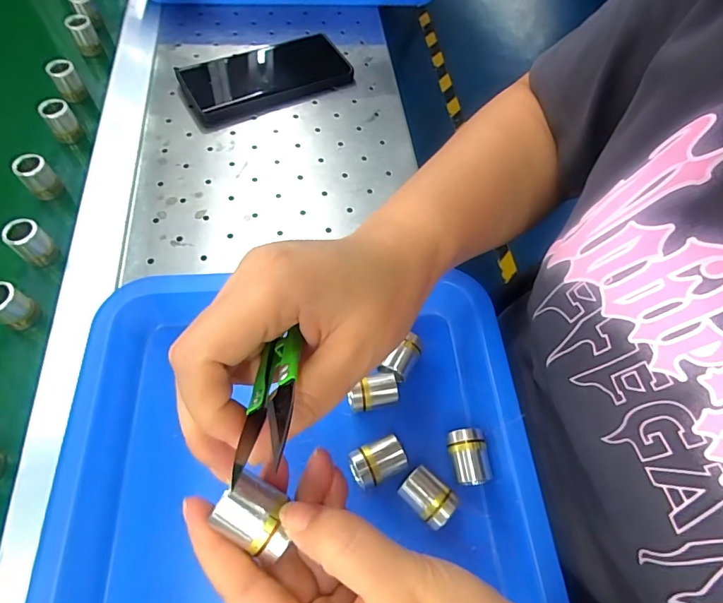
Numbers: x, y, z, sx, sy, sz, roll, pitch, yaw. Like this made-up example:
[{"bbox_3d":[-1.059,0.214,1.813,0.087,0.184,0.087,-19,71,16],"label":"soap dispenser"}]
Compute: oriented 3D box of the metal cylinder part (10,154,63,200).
[{"bbox_3d":[-0.268,-0.103,0.362,0.018,0.032,0.023,38,66,16],"label":"metal cylinder part"}]

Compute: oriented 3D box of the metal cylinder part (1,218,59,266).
[{"bbox_3d":[-0.250,-0.044,0.331,0.019,0.033,0.023,34,65,14],"label":"metal cylinder part"}]

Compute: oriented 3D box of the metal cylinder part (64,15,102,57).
[{"bbox_3d":[-0.293,-0.281,0.461,0.022,0.033,0.020,-29,67,-18],"label":"metal cylinder part"}]

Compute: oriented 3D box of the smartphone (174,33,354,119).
[{"bbox_3d":[-0.096,-0.234,0.447,0.163,0.013,0.083,-23,65,-15],"label":"smartphone"}]

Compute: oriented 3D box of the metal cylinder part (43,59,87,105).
[{"bbox_3d":[-0.284,-0.212,0.422,0.023,0.031,0.022,-34,68,-20],"label":"metal cylinder part"}]

